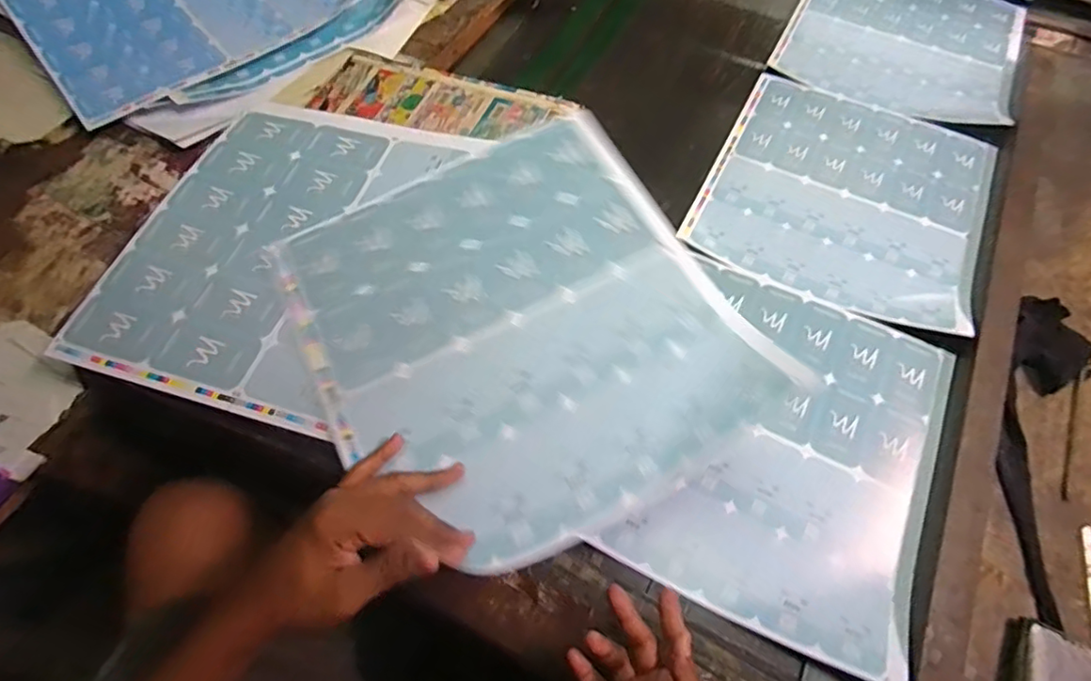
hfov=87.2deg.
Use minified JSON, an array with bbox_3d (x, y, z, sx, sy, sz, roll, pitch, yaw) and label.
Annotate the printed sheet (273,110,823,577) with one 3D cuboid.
[{"bbox_3d":[-0.025,-0.023,0.515,0.349,0.030,0.384,-25,64,-13],"label":"printed sheet"}]

